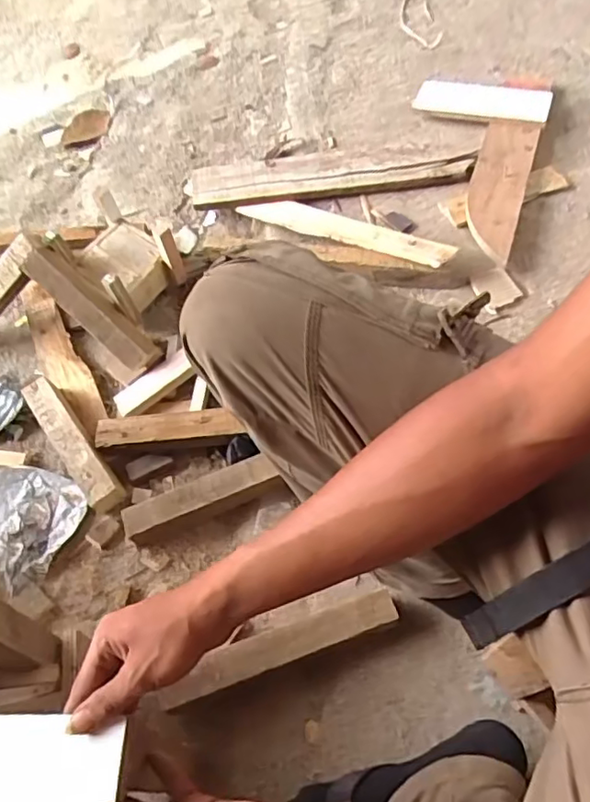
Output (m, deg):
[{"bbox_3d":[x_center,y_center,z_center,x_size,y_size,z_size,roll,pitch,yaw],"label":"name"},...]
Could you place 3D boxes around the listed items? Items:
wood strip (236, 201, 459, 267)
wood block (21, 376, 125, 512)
[{"bbox_3d":[0.089,-0.309,1.041,0.398,0.017,0.074,23,62,26],"label":"wood strip"},{"bbox_3d":[-0.331,0.058,0.871,0.051,0.041,0.238,-33,60,-16],"label":"wood block"}]

